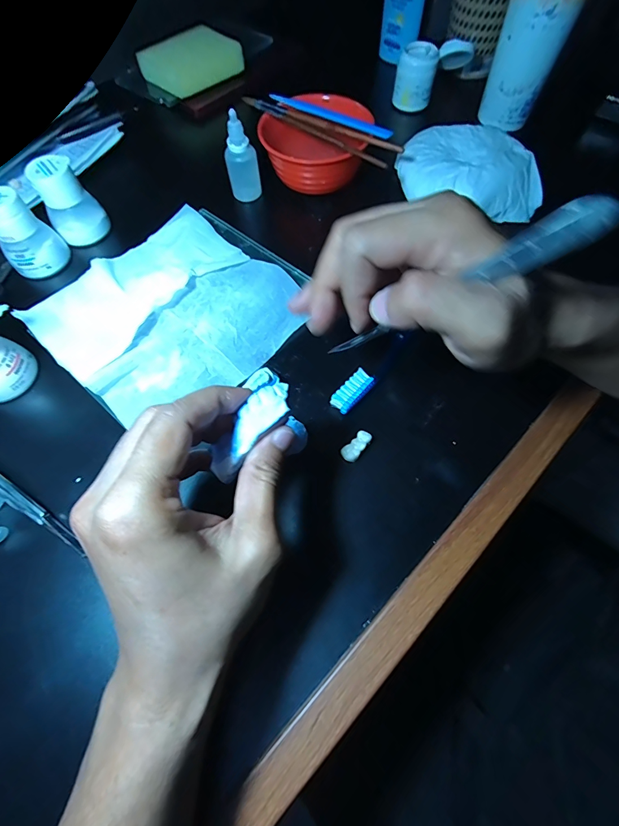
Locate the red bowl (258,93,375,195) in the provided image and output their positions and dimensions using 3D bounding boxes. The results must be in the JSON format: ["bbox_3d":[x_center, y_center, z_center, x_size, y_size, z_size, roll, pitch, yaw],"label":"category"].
[{"bbox_3d":[0.004,-0.268,0.366,0.106,0.043,0.085,14,66,6],"label":"red bowl"}]

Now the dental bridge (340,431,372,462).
[{"bbox_3d":[0.034,0.024,0.265,0.012,0.007,0.024,39,71,16],"label":"dental bridge"}]

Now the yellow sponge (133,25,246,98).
[{"bbox_3d":[-0.143,-0.434,0.452,0.111,0.028,0.075,-33,69,-14],"label":"yellow sponge"}]

